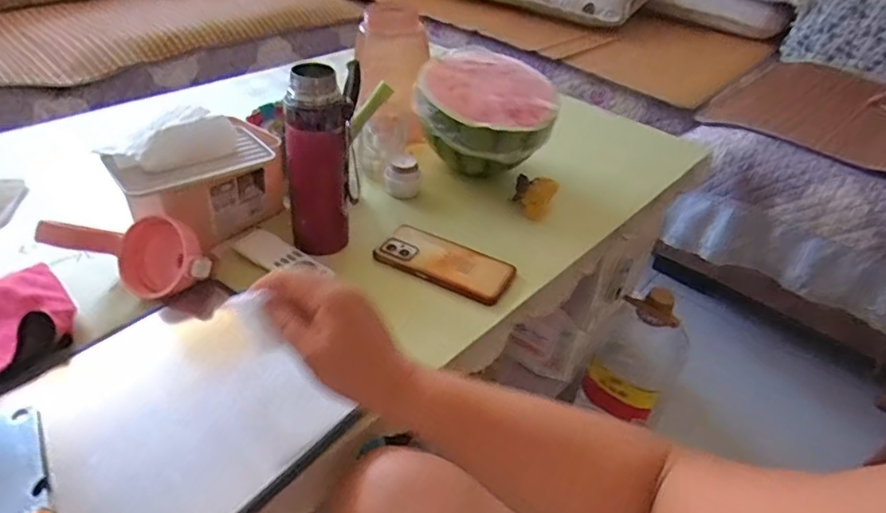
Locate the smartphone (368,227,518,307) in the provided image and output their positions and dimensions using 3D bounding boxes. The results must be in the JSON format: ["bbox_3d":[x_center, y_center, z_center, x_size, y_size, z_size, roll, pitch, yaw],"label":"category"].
[{"bbox_3d":[0.003,0.005,0.687,0.162,0.010,0.077,21,39,19],"label":"smartphone"}]

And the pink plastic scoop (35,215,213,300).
[{"bbox_3d":[-0.325,0.000,0.595,0.159,0.071,0.076,-2,38,-11],"label":"pink plastic scoop"}]

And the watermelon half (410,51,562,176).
[{"bbox_3d":[0.061,-0.203,0.829,0.199,0.129,0.178,10,37,5],"label":"watermelon half"}]

